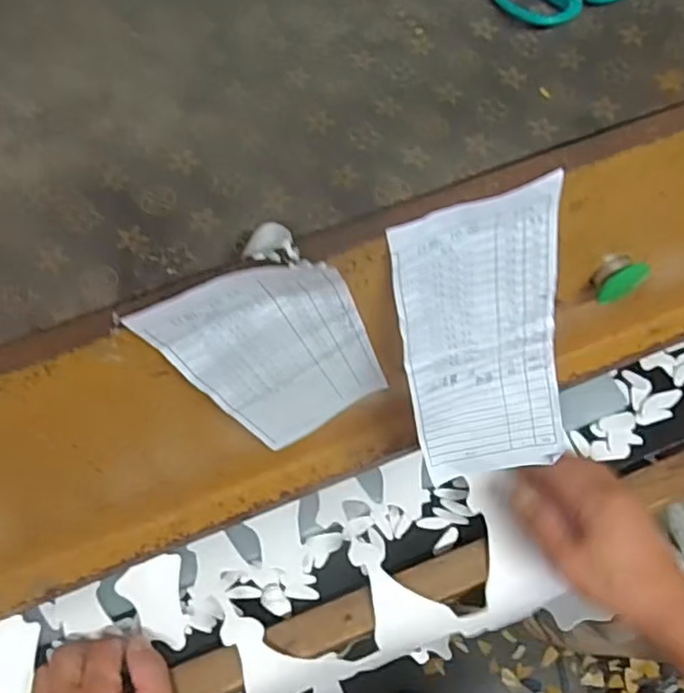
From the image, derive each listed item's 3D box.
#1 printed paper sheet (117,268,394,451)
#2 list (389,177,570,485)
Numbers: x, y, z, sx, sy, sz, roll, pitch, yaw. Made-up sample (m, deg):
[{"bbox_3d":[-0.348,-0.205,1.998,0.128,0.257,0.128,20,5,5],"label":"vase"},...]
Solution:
[{"bbox_3d":[-0.030,0.008,0.354,0.092,0.197,0.005,-29,63,-1],"label":"printed paper sheet"},{"bbox_3d":[0.086,0.005,0.367,0.091,0.206,0.029,-22,40,-7],"label":"list"}]

